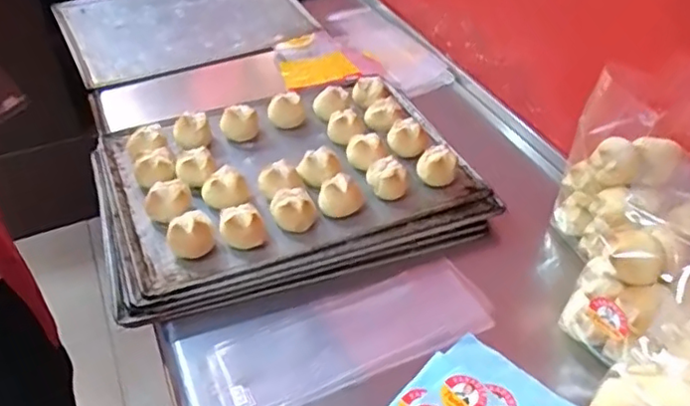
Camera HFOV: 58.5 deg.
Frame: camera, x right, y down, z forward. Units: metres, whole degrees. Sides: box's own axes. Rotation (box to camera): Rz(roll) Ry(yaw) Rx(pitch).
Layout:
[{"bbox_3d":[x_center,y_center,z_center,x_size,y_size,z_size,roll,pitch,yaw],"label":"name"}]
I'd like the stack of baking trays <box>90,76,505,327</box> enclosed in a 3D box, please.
[{"bbox_3d":[-0.074,-0.034,0.809,0.470,0.060,0.315,-14,43,-16],"label":"stack of baking trays"}]

